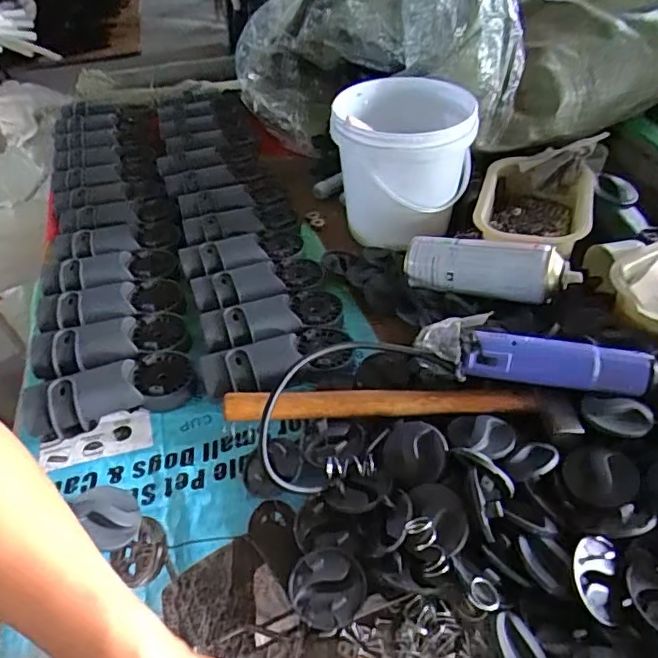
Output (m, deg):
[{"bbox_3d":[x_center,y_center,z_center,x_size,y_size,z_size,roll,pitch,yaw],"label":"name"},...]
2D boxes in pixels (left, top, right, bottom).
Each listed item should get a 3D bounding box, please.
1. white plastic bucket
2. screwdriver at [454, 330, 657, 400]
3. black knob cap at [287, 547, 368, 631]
[{"bbox_3d":[0.098,-0.223,0.752,0.174,0.161,0.181,4,44,8],"label":"white plastic bucket"},{"bbox_3d":[0.243,0.037,0.508,0.247,0.038,0.042,4,44,9],"label":"screwdriver"},{"bbox_3d":[-0.001,0.194,0.426,0.057,0.015,0.055,-2,44,2],"label":"black knob cap"}]

